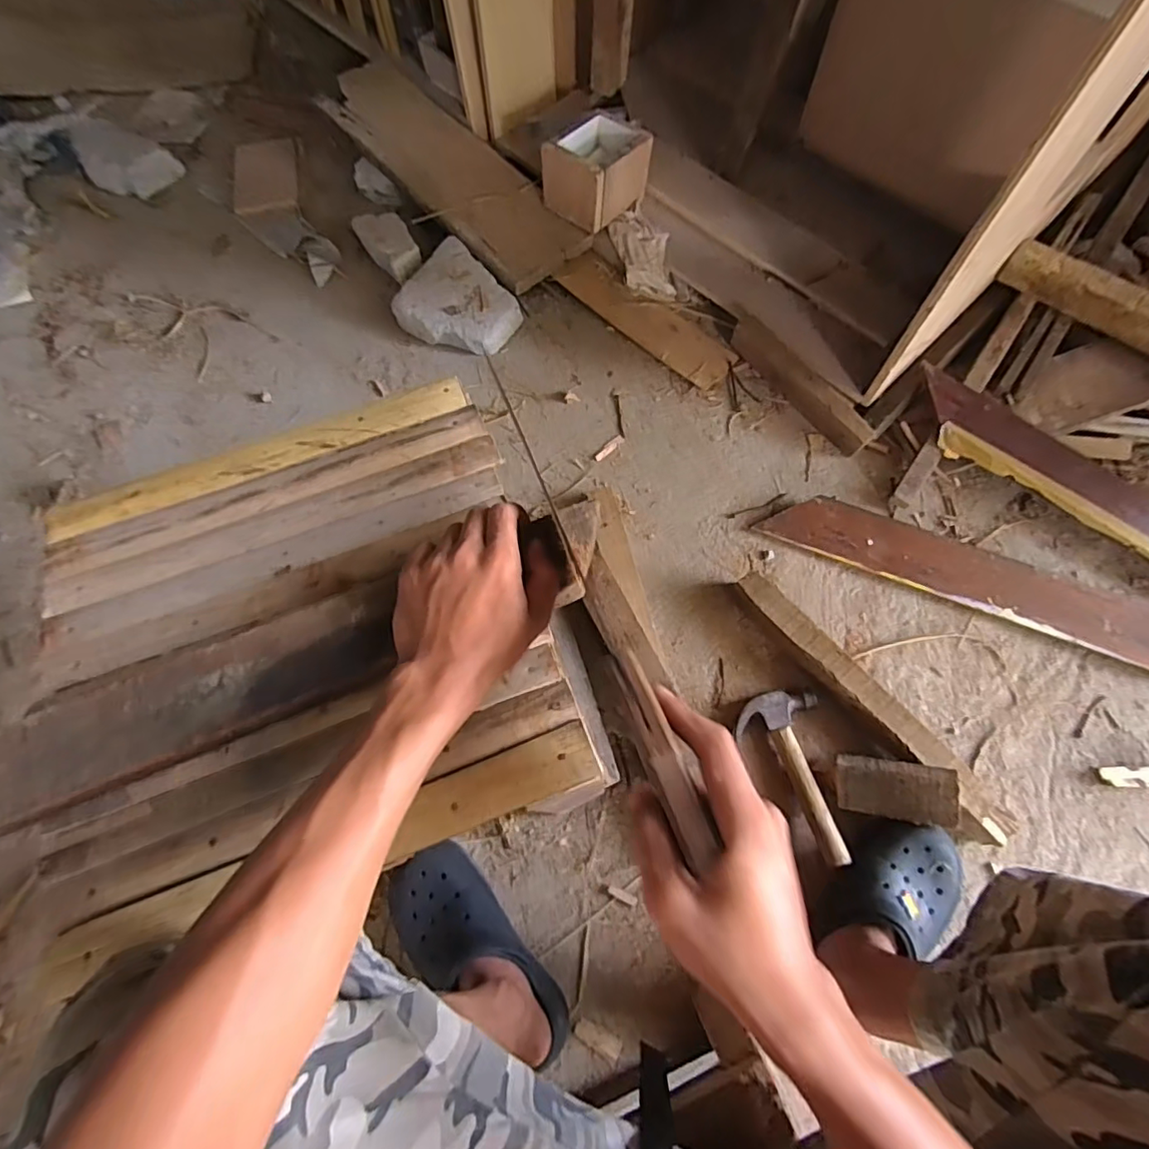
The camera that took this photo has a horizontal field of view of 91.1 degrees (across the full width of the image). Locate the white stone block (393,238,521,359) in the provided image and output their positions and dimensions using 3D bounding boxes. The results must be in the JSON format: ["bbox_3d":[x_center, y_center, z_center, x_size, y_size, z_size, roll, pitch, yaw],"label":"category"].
[{"bbox_3d":[-0.207,-0.489,1.021,0.211,0.060,0.181,35,75,13],"label":"white stone block"}]

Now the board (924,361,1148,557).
[{"bbox_3d":[0.783,-0.101,0.802,0.634,0.022,0.124,34,75,13],"label":"board"}]

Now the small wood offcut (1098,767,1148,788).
[{"bbox_3d":[0.724,0.259,0.720,0.092,0.016,0.025,-3,70,1],"label":"small wood offcut"}]

